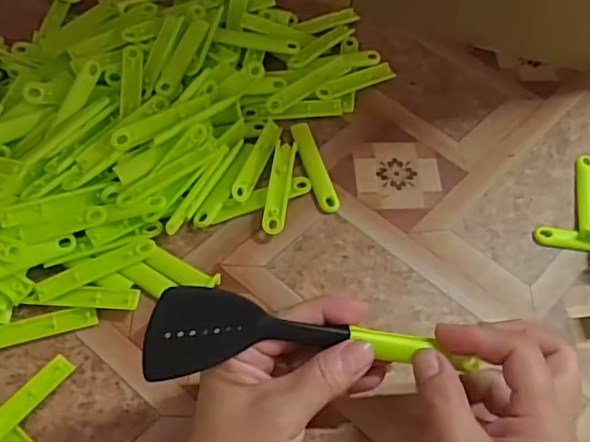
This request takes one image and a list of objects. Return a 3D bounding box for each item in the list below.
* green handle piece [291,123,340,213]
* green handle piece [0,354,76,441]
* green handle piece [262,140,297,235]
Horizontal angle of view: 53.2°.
[{"bbox_3d":[0.014,-0.041,0.429,0.015,0.006,0.079,-14,64,-11],"label":"green handle piece"},{"bbox_3d":[-0.158,0.108,0.333,0.013,0.004,0.076,38,57,7],"label":"green handle piece"},{"bbox_3d":[-0.011,-0.024,0.414,0.016,0.011,0.073,9,62,1],"label":"green handle piece"}]

